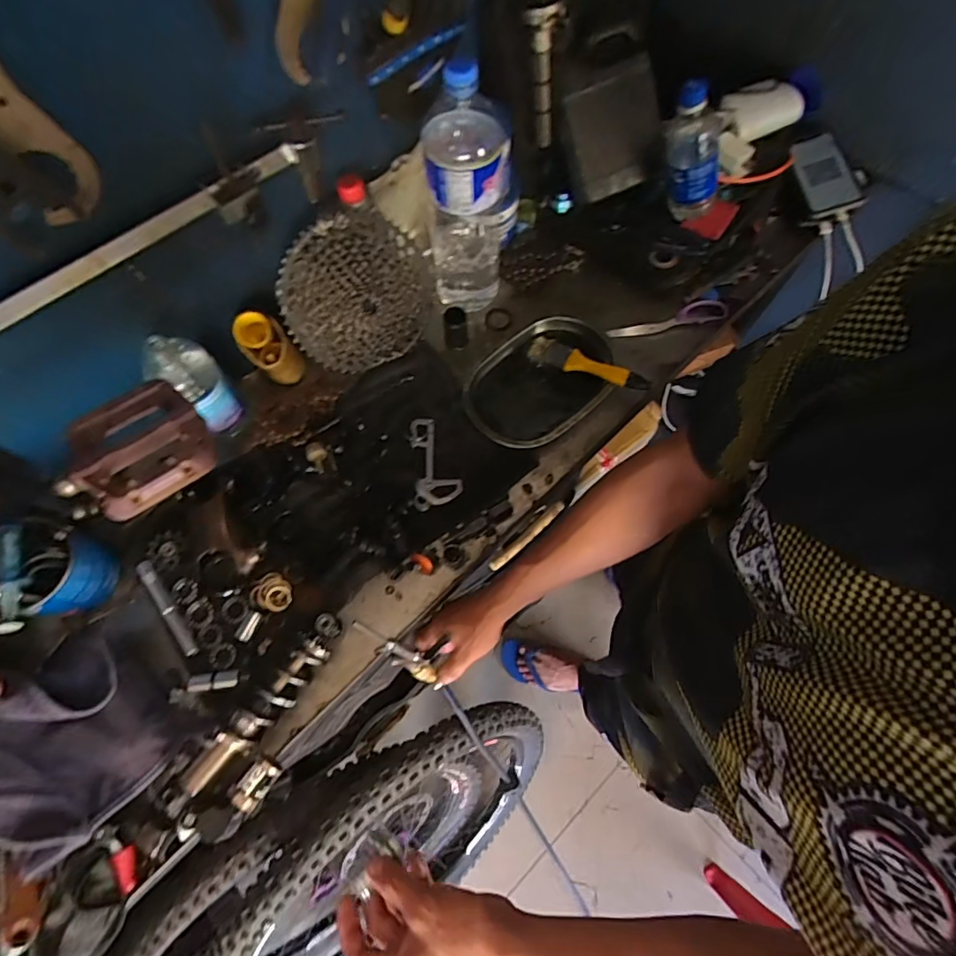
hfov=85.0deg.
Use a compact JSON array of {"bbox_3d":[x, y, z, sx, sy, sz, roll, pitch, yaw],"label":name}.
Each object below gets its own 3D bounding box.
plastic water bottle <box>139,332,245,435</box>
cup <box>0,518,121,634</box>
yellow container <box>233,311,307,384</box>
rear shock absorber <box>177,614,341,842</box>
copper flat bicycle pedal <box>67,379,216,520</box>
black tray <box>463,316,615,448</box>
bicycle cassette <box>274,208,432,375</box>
[{"bbox_3d":[-0.341,-0.113,0.632,0.063,0.148,0.067,-32,71,-10],"label":"plastic water bottle"},{"bbox_3d":[-0.474,0.107,0.575,0.082,0.100,0.108,29,72,12],"label":"cup"},{"bbox_3d":[-0.273,-0.169,0.686,0.060,0.094,0.068,-38,72,-12],"label":"yellow container"},{"bbox_3d":[-0.217,0.260,0.548,0.083,0.050,0.239,33,73,13],"label":"rear shock absorber"},{"bbox_3d":[-0.265,-0.026,0.411,0.092,0.026,0.106,-37,72,-12],"label":"copper flat bicycle pedal"},{"bbox_3d":[0.090,-0.134,0.707,0.222,0.027,0.152,-40,73,-13],"label":"black tray"},{"bbox_3d":[-0.146,-0.229,0.669,0.200,0.190,0.050,-26,39,-10],"label":"bicycle cassette"}]

